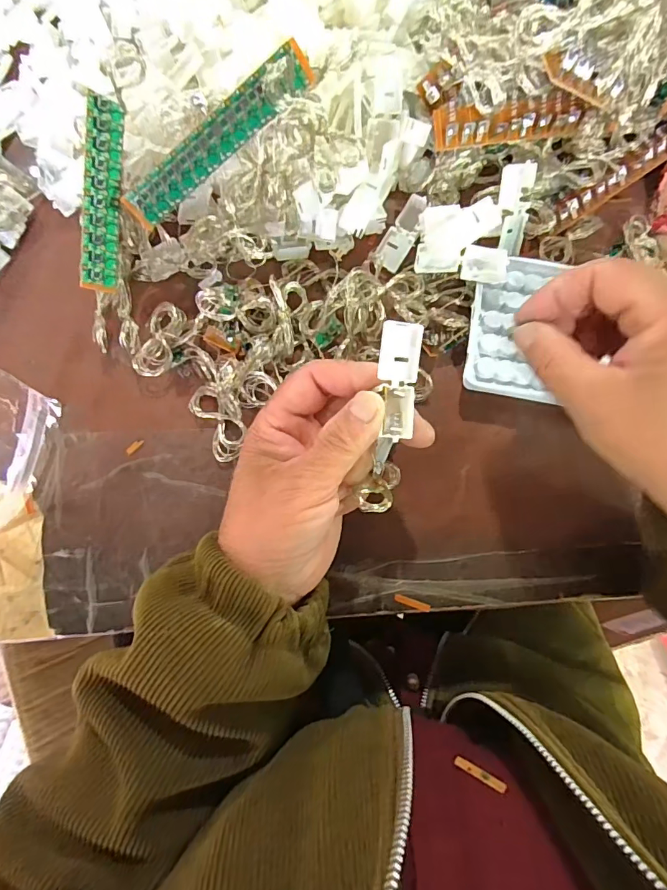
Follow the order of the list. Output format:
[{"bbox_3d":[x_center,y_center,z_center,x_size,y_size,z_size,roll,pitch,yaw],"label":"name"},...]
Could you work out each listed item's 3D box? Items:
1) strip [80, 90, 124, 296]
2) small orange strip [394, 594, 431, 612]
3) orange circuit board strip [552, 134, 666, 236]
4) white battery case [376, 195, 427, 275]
[{"bbox_3d":[-0.133,-0.142,0.259,0.004,0.023,0.101,14,102,27],"label":"strip"},{"bbox_3d":[0.047,0.094,0.266,0.022,0.004,0.004,17,80,2],"label":"small orange strip"},{"bbox_3d":[0.190,-0.178,0.307,0.097,0.015,0.015,-33,82,-6],"label":"orange circuit board strip"},{"bbox_3d":[0.048,-0.144,0.304,0.019,0.007,0.055,27,80,4],"label":"white battery case"}]

